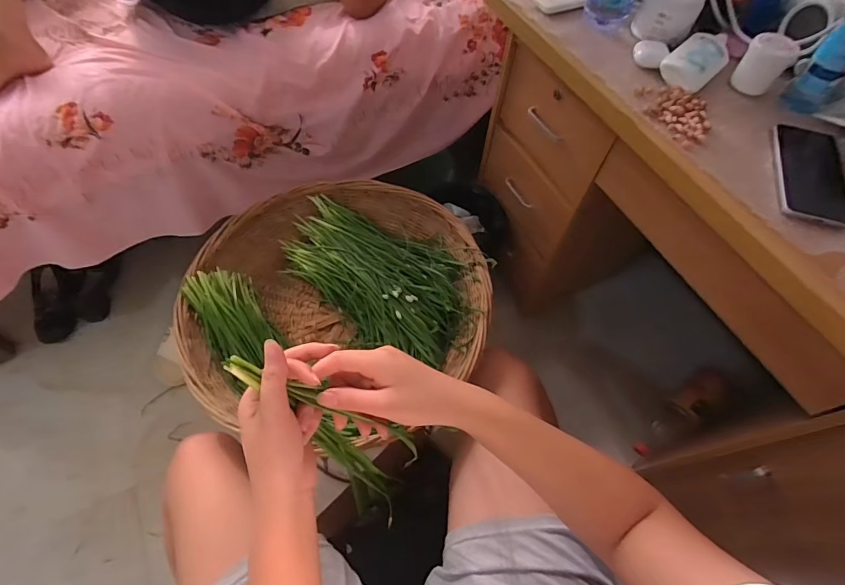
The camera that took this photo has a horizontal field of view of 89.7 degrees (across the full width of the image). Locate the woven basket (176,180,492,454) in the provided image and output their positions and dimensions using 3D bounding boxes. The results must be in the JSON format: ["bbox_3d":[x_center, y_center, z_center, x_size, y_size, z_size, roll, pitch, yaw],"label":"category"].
[{"bbox_3d":[-0.135,0.016,0.707,0.465,0.103,0.485,1,60,-2],"label":"woven basket"}]

